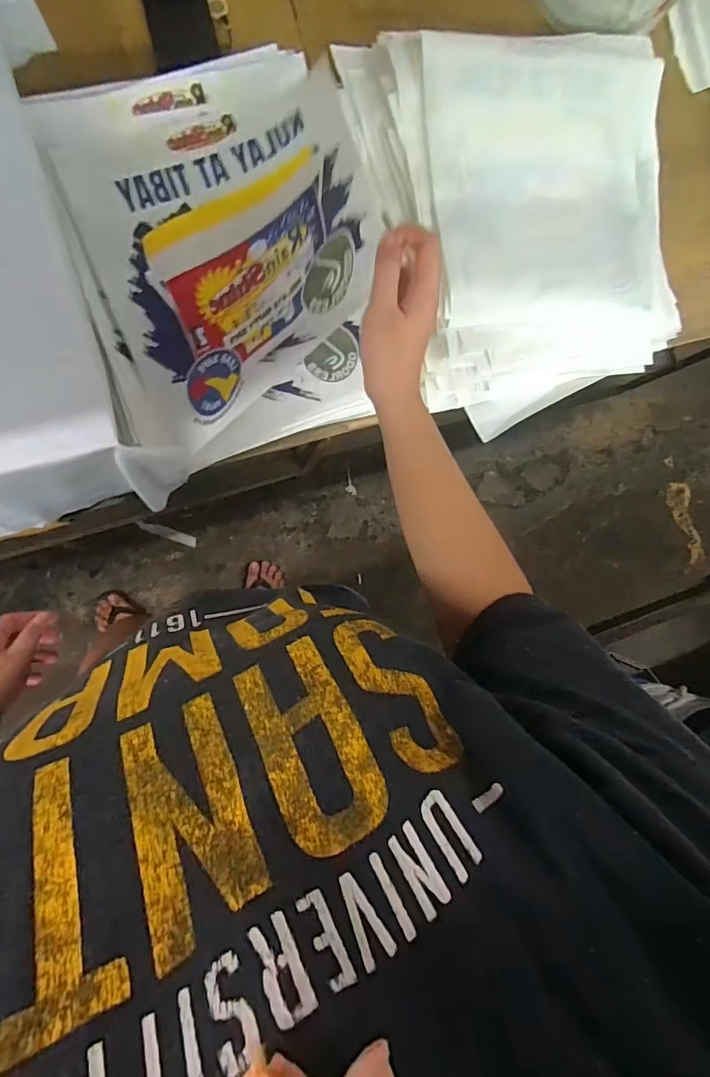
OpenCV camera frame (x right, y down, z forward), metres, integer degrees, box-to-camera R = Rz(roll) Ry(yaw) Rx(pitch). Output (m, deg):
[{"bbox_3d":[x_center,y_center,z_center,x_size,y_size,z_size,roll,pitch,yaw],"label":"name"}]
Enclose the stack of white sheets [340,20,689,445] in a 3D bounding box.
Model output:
[{"bbox_3d":[0.229,-0.411,0.639,0.412,0.060,0.486,-15,99,-6],"label":"stack of white sheets"}]

